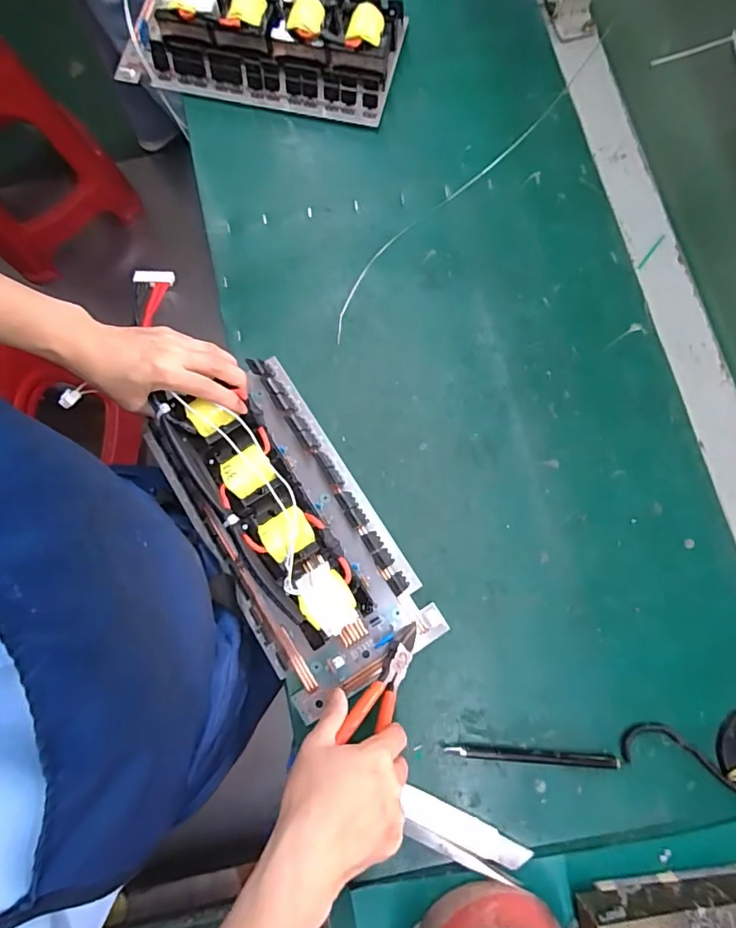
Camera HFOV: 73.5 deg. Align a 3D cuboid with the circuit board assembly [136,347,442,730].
[{"bbox_3d":[-0.067,0.052,0.405,0.136,0.059,0.273,-32,79,-5],"label":"circuit board assembly"}]

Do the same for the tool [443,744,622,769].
[{"bbox_3d":[0.129,0.231,0.389,0.132,0.009,0.009,3,79,2],"label":"tool"}]

